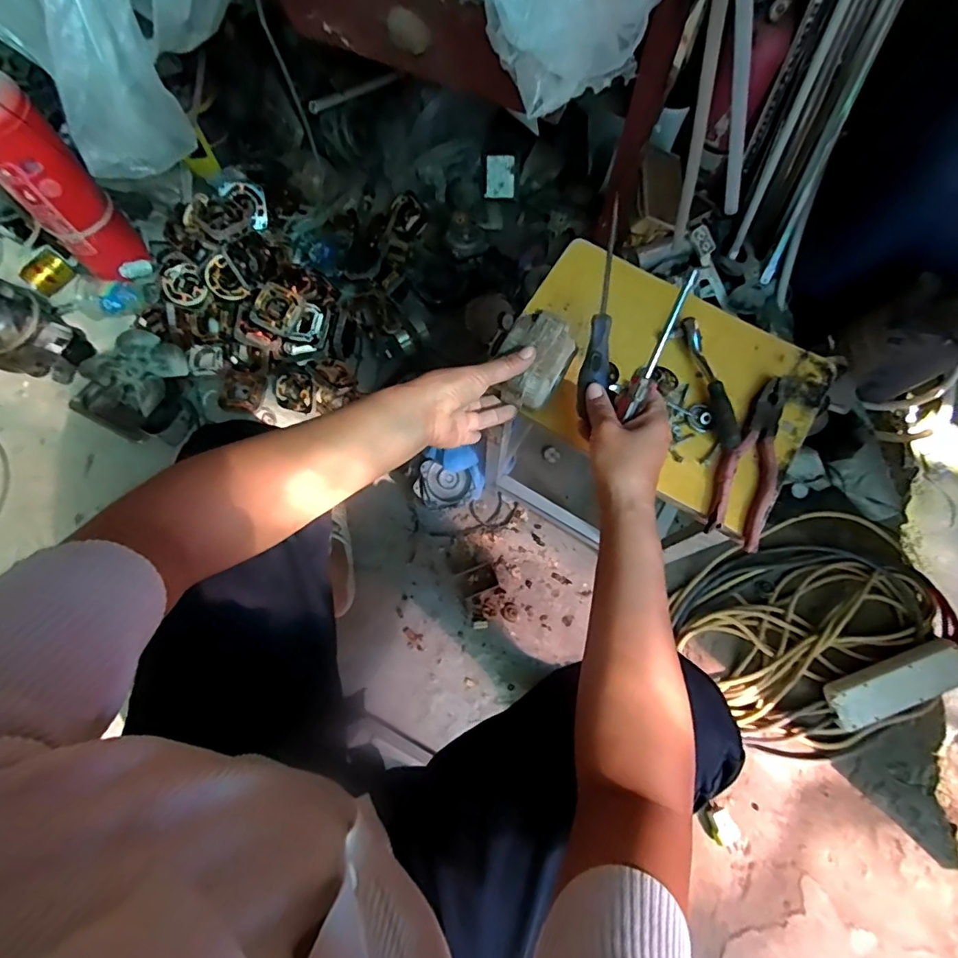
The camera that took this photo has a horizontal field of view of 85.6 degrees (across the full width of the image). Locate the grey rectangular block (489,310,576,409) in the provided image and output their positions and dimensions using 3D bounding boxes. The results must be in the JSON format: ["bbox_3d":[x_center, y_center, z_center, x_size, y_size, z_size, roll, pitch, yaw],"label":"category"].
[{"bbox_3d":[0.054,-0.114,0.511,0.062,0.059,0.078,27,72,7],"label":"grey rectangular block"}]

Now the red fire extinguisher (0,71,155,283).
[{"bbox_3d":[-0.760,-0.524,0.922,0.136,0.403,0.123,-40,75,-14],"label":"red fire extinguisher"}]

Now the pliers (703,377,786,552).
[{"bbox_3d":[0.282,-0.022,0.535,0.054,0.013,0.190,21,71,6],"label":"pliers"}]

